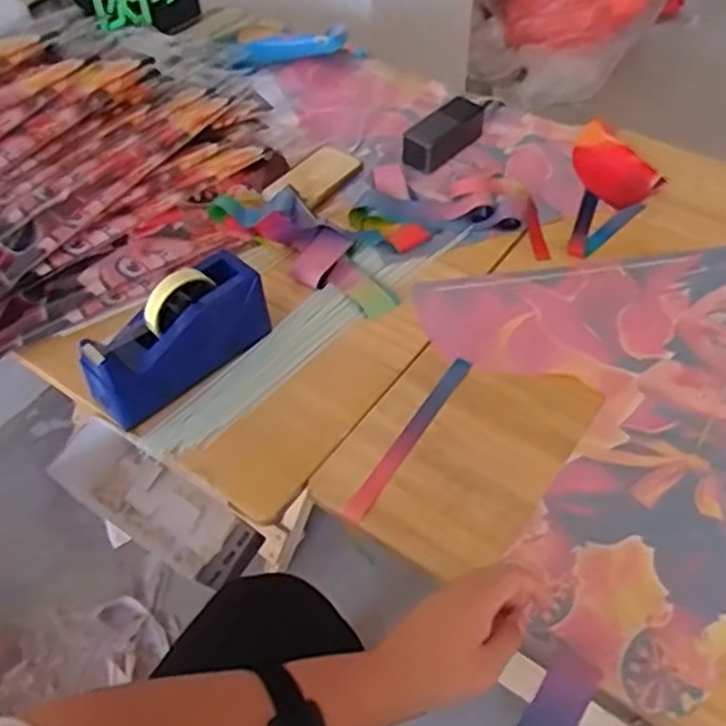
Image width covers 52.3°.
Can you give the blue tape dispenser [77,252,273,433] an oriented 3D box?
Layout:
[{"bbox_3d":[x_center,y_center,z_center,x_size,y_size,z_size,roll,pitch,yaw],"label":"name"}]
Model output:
[{"bbox_3d":[-0.204,-0.034,0.809,0.209,0.116,0.067,-36,58,-24],"label":"blue tape dispenser"}]

